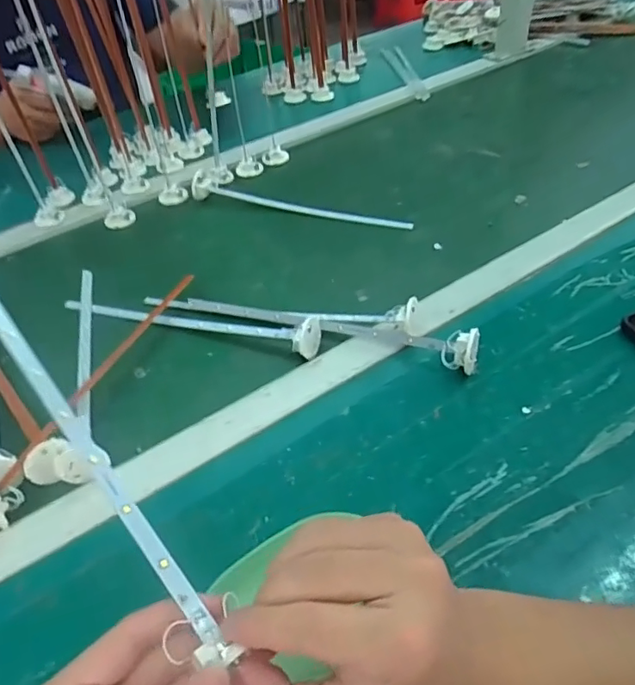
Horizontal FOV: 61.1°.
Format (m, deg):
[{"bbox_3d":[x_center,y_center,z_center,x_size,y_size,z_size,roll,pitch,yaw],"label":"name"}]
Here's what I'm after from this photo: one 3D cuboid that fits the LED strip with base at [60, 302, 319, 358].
[{"bbox_3d":[-0.139,-0.025,0.530,0.288,0.031,0.033,9,48,16],"label":"LED strip with base"}]

